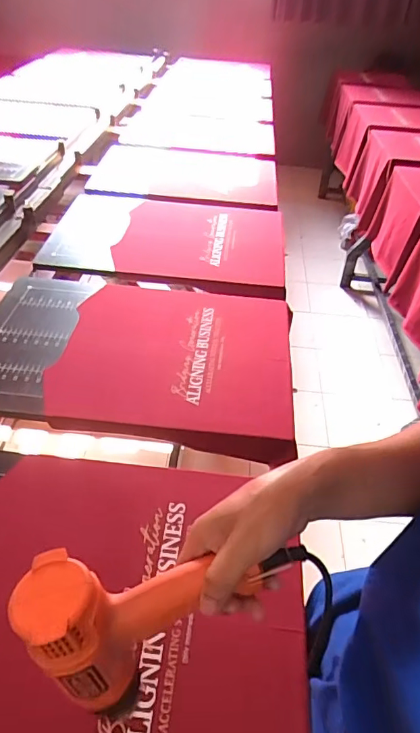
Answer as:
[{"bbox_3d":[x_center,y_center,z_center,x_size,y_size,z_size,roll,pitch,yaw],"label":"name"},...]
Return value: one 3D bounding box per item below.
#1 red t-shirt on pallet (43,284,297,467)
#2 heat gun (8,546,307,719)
[{"bbox_3d":[-0.062,-0.024,0.920,0.435,0.067,0.412,6,41,2],"label":"red t-shirt on pallet"},{"bbox_3d":[-0.036,0.209,0.388,0.213,0.130,0.083,0,40,-4],"label":"heat gun"}]

